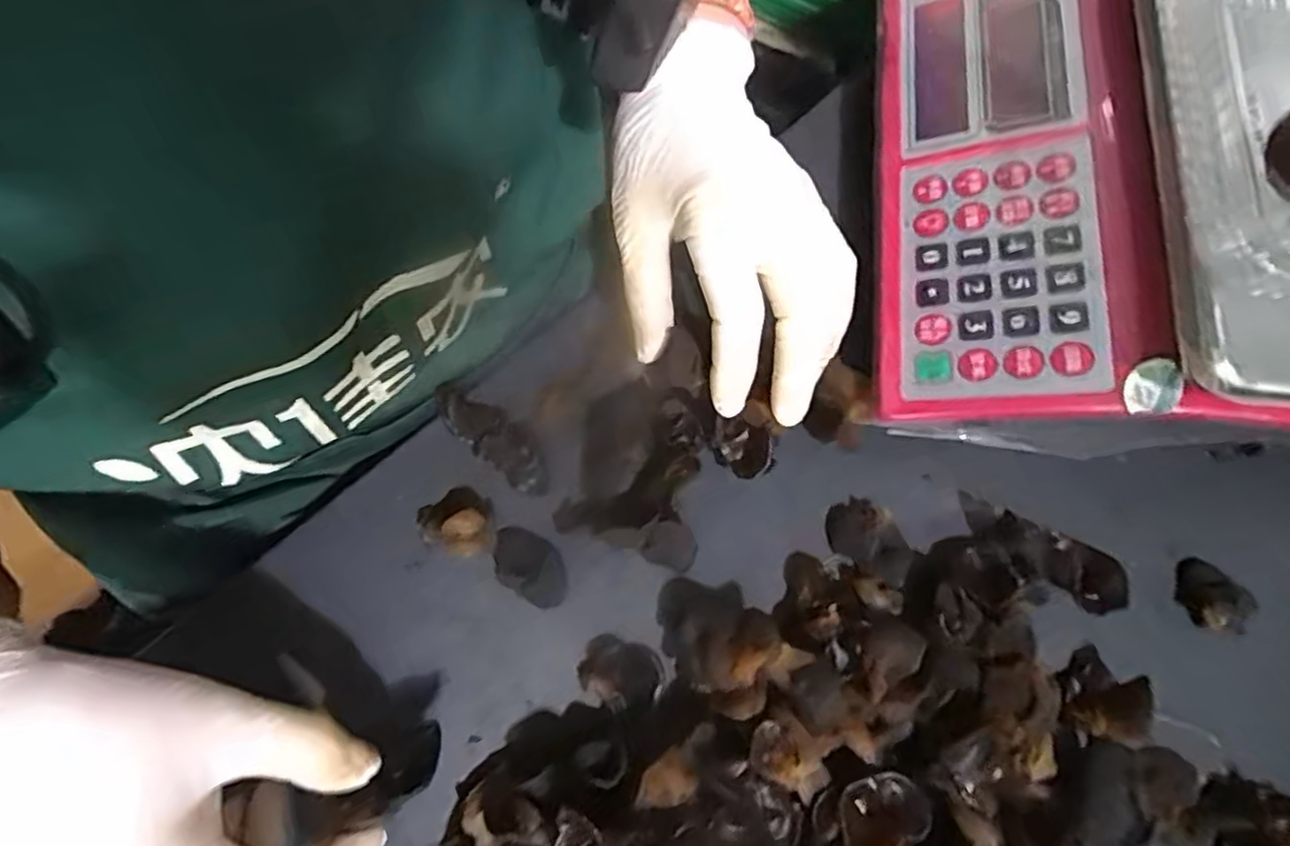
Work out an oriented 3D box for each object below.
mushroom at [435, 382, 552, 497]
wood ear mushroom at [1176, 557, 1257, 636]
[{"bbox_3d":[-0.071,0.007,0.318,0.066,0.014,0.024,38,77,8],"label":"mushroom"},{"bbox_3d":[0.252,0.077,0.301,0.012,0.027,0.032,-12,75,-5],"label":"wood ear mushroom"}]

